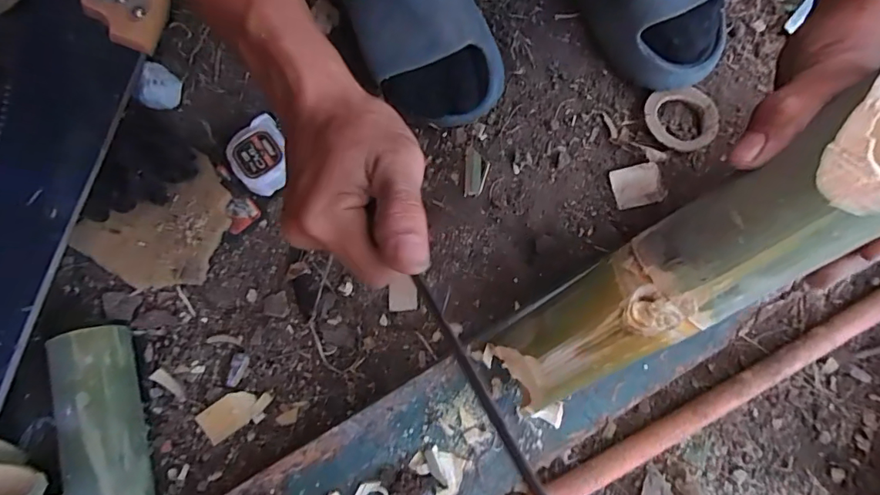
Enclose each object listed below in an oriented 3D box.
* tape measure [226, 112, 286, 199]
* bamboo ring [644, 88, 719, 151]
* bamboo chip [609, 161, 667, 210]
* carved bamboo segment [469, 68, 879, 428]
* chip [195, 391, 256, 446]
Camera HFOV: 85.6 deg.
[{"bbox_3d":[-0.175,-0.088,0.468,0.056,0.034,0.063,-31,78,-4],"label":"tape measure"},{"bbox_3d":[0.236,-0.125,0.462,0.068,0.012,0.063,0,75,-2],"label":"bamboo ring"},{"bbox_3d":[0.190,-0.060,0.458,0.049,0.009,0.038,-13,77,0],"label":"bamboo chip"},{"bbox_3d":[0.134,0.010,0.255,0.271,0.050,0.059,-41,77,32],"label":"carved bamboo segment"},{"bbox_3d":[-0.192,0.152,0.430,0.052,0.009,0.030,-36,78,-5],"label":"chip"}]

